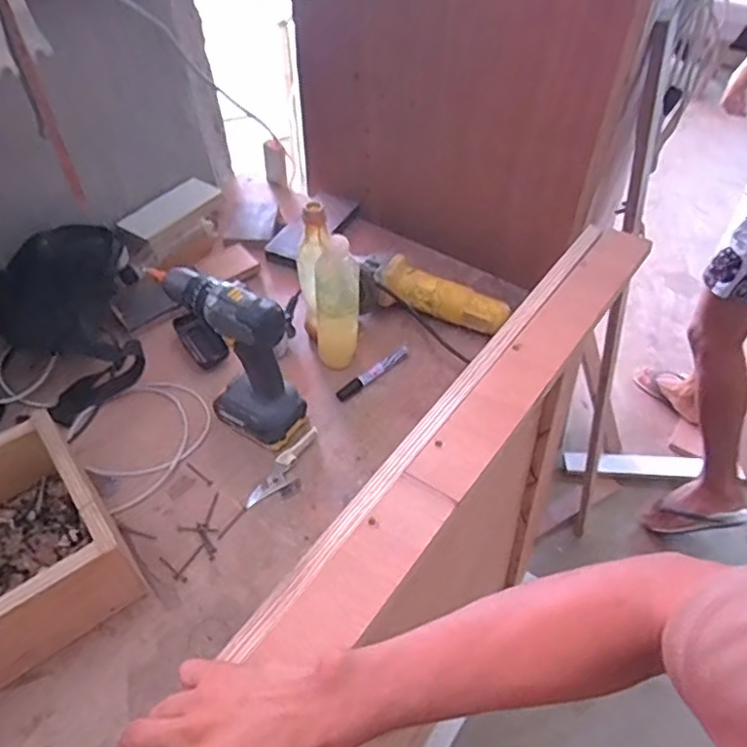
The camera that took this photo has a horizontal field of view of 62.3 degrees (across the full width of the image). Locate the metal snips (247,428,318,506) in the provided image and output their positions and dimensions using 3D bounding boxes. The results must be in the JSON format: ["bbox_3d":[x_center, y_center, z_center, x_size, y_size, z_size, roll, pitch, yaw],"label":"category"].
[{"bbox_3d":[-0.106,0.120,0.781,0.046,0.012,0.126,22,51,17],"label":"metal snips"}]

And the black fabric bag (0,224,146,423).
[{"bbox_3d":[-0.434,-0.087,0.882,0.215,0.134,0.307,-21,52,-19],"label":"black fabric bag"}]

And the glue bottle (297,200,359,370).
[{"bbox_3d":[-0.061,-0.115,0.859,0.066,0.224,0.087,-13,50,-13],"label":"glue bottle"}]

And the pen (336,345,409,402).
[{"bbox_3d":[0.001,-0.001,0.888,0.131,0.021,0.016,-32,56,-26],"label":"pen"}]

